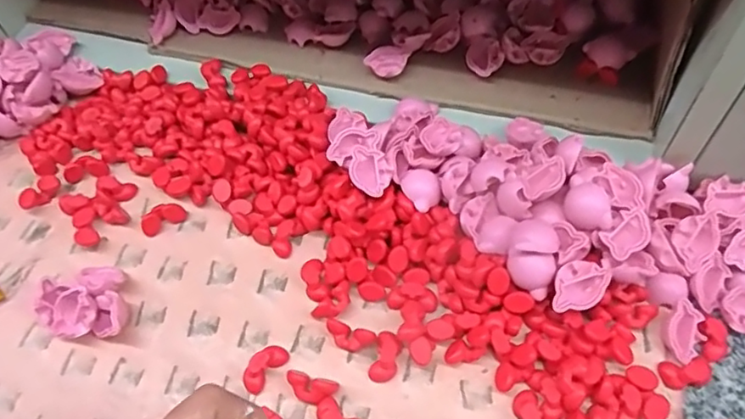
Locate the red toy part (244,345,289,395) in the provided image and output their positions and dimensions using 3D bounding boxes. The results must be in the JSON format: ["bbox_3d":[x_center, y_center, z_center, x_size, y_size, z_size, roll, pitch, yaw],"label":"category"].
[{"bbox_3d":[-0.066,0.096,0.360,0.014,0.013,0.032,32,65,22],"label":"red toy part"}]

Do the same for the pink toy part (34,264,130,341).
[{"bbox_3d":[-0.185,0.055,0.378,0.056,0.029,0.050,-3,57,2],"label":"pink toy part"}]

